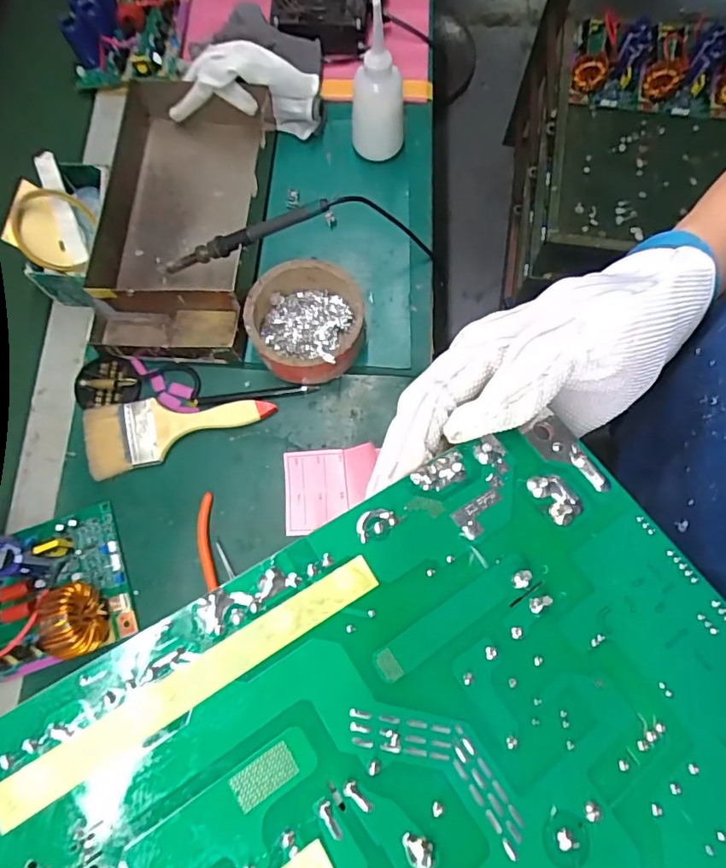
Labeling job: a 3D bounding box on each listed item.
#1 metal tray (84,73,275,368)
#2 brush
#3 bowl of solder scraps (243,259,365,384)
[{"bbox_3d":[-0.208,-0.246,0.607,0.189,0.057,0.334,6,75,4],"label":"metal tray"},{"bbox_3d":[-0.197,-0.012,0.566,0.195,0.018,0.071,-14,75,-2],"label":"brush"},{"bbox_3d":[-0.060,-0.120,0.573,0.118,0.053,0.120,-1,75,2],"label":"bowl of solder scraps"}]

